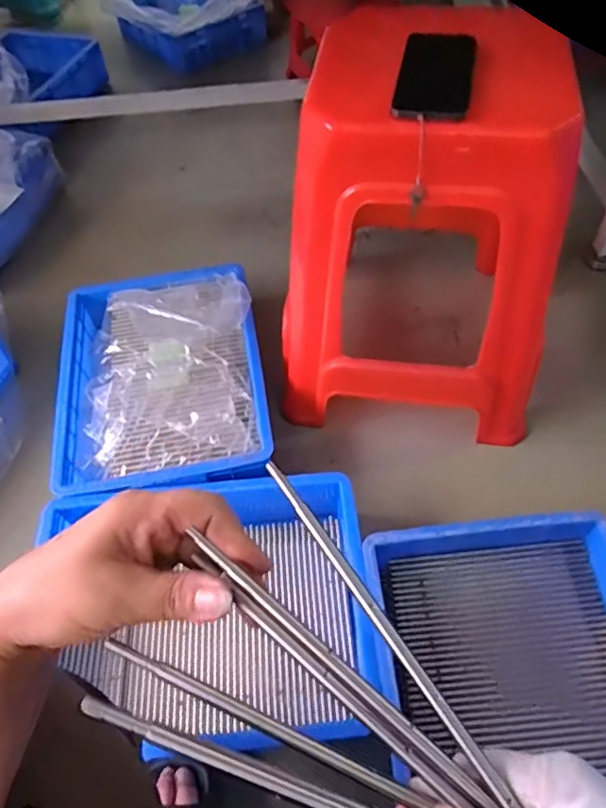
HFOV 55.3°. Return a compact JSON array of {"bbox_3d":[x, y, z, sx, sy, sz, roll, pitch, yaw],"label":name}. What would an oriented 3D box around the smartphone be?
[{"bbox_3d":[0.138,-0.341,0.598,0.073,0.013,0.154,9,56,10],"label":"smartphone"}]

